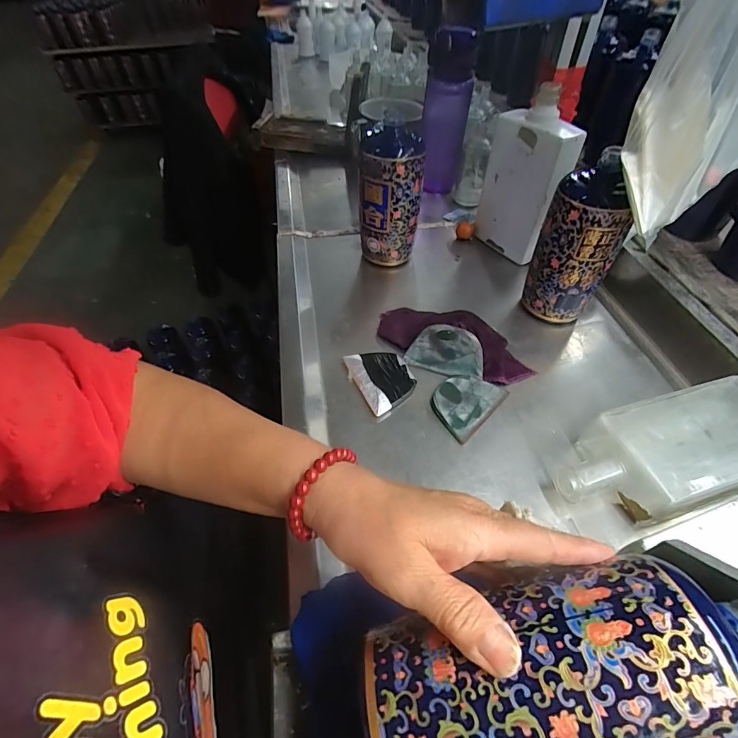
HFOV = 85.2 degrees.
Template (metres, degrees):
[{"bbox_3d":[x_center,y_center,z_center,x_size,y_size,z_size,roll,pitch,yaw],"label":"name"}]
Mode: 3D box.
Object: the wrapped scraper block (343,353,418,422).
[{"bbox_3d":[0.014,0.009,0.437,0.059,0.011,0.084,-24,51,-19],"label":"wrapped scraper block"}]

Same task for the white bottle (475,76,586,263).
[{"bbox_3d":[0.209,-0.249,0.547,0.051,0.191,0.112,-29,54,-19],"label":"white bottle"}]

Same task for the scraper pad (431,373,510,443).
[{"bbox_3d":[0.099,0.033,0.416,0.057,0.010,0.081,35,60,28],"label":"scraper pad"}]

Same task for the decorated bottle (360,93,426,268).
[{"bbox_3d":[0.029,-0.231,0.542,0.082,0.189,0.081,-1,50,3],"label":"decorated bottle"}]

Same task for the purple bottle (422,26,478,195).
[{"bbox_3d":[0.127,-0.417,0.667,0.064,0.229,0.063,-3,50,1],"label":"purple bottle"}]

